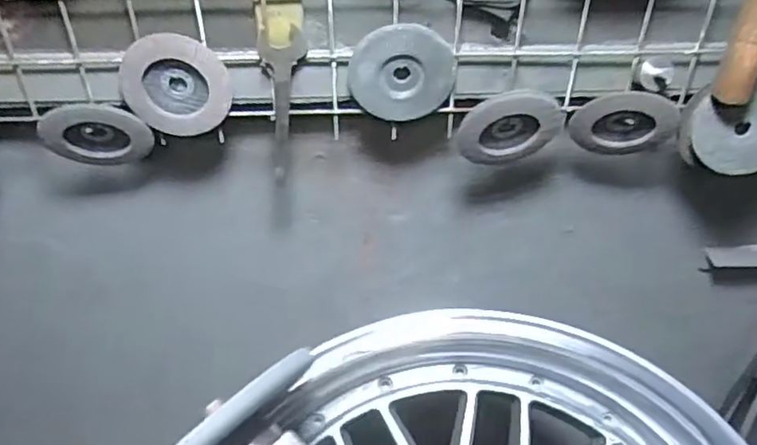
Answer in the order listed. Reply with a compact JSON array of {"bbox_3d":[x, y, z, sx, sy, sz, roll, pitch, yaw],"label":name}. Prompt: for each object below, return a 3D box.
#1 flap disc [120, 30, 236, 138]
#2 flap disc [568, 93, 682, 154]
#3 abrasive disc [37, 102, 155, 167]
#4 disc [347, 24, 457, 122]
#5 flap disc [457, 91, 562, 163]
[{"bbox_3d":[-0.182,-0.122,0.555,0.094,0.095,0.014,-3,39,-2],"label":"flap disc"},{"bbox_3d":[0.236,-0.094,0.590,0.098,0.085,0.013,-2,62,14],"label":"flap disc"},{"bbox_3d":[-0.263,-0.080,0.595,0.090,0.107,0.016,-18,62,16],"label":"abrasive disc"},{"bbox_3d":[0.021,-0.133,0.552,0.092,0.085,0.010,-2,39,-1],"label":"disc"},{"bbox_3d":[0.125,-0.088,0.584,0.096,0.083,0.020,-5,39,-5],"label":"flap disc"}]

